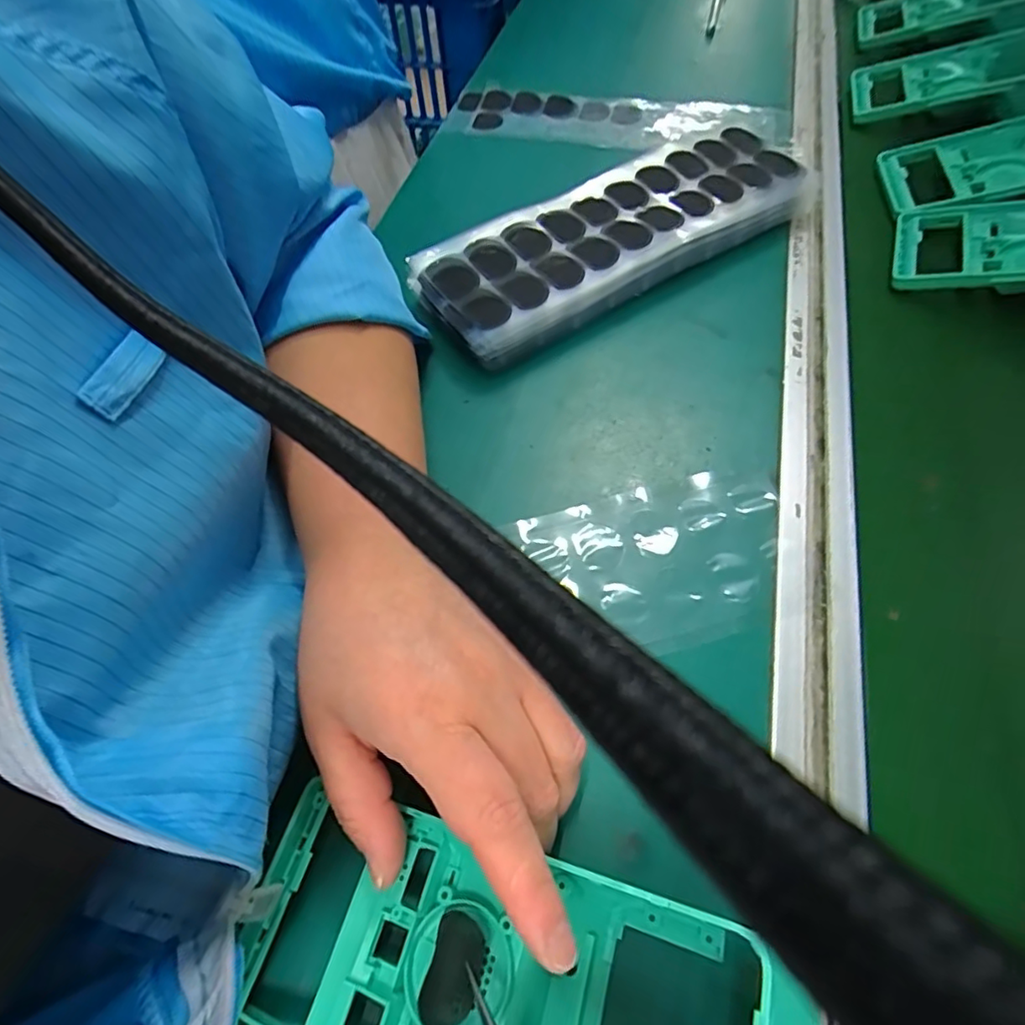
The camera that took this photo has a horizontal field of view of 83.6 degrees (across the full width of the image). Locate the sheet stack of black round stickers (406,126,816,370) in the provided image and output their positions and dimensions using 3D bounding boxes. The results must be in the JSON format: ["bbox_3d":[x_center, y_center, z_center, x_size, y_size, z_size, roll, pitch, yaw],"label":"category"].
[{"bbox_3d":[0.078,-0.196,0.400,0.298,0.035,0.104,-29,61,-13],"label":"sheet stack of black round stickers"}]

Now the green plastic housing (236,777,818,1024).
[{"bbox_3d":[-0.005,0.154,0.186,0.184,0.045,0.079,3,58,19],"label":"green plastic housing"}]

